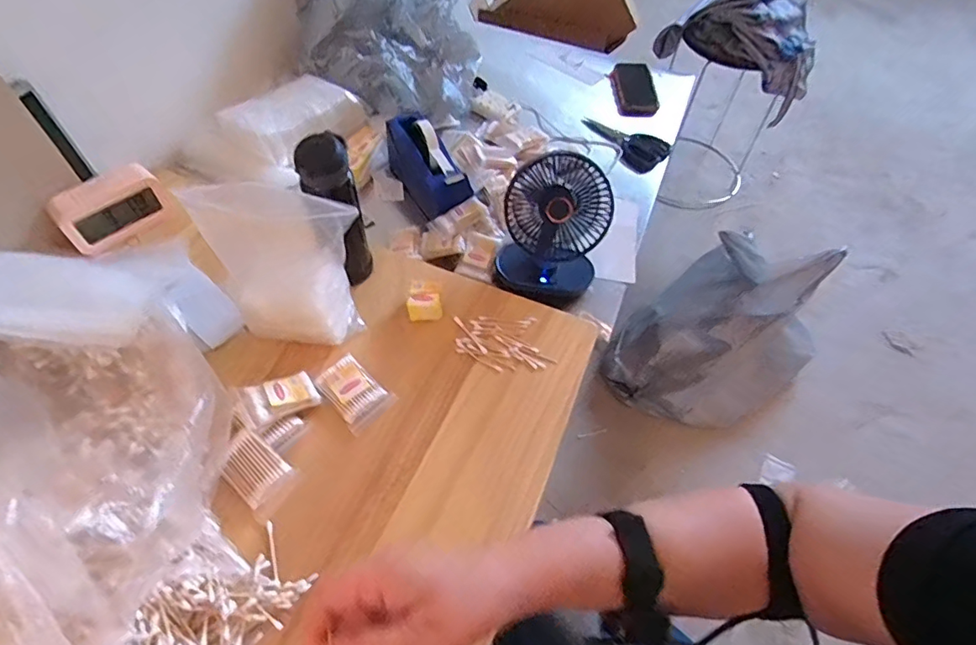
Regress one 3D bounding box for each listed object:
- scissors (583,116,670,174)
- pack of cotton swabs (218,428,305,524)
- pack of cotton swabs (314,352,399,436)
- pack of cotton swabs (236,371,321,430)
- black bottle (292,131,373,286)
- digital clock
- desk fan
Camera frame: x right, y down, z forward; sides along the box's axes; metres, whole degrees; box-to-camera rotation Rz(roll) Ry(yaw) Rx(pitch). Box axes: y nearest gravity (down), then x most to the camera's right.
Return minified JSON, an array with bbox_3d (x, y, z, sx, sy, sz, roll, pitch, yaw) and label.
[{"bbox_3d":[0.267,-0.369,1.046,0.105,0.018,0.191,-36,64,-24],"label":"scissors"},{"bbox_3d":[-0.250,0.161,0.564,0.090,0.013,0.057,33,60,18],"label":"pack of cotton swabs"},{"bbox_3d":[-0.163,0.084,0.636,0.089,0.013,0.063,36,61,20],"label":"pack of cotton swabs"},{"bbox_3d":[-0.243,0.087,0.611,0.084,0.013,0.054,-19,58,-36],"label":"pack of cotton swabs"},{"bbox_3d":[-0.188,-0.133,0.667,0.059,0.214,0.059,1,56,-2],"label":"black bottle"},{"bbox_3d":[-0.529,-0.162,0.747,0.140,0.076,0.060,-34,64,-23],"label":"digital clock"},{"bbox_3d":[0.096,-0.135,0.768,0.145,0.194,0.102,14,56,7],"label":"desk fan"}]

